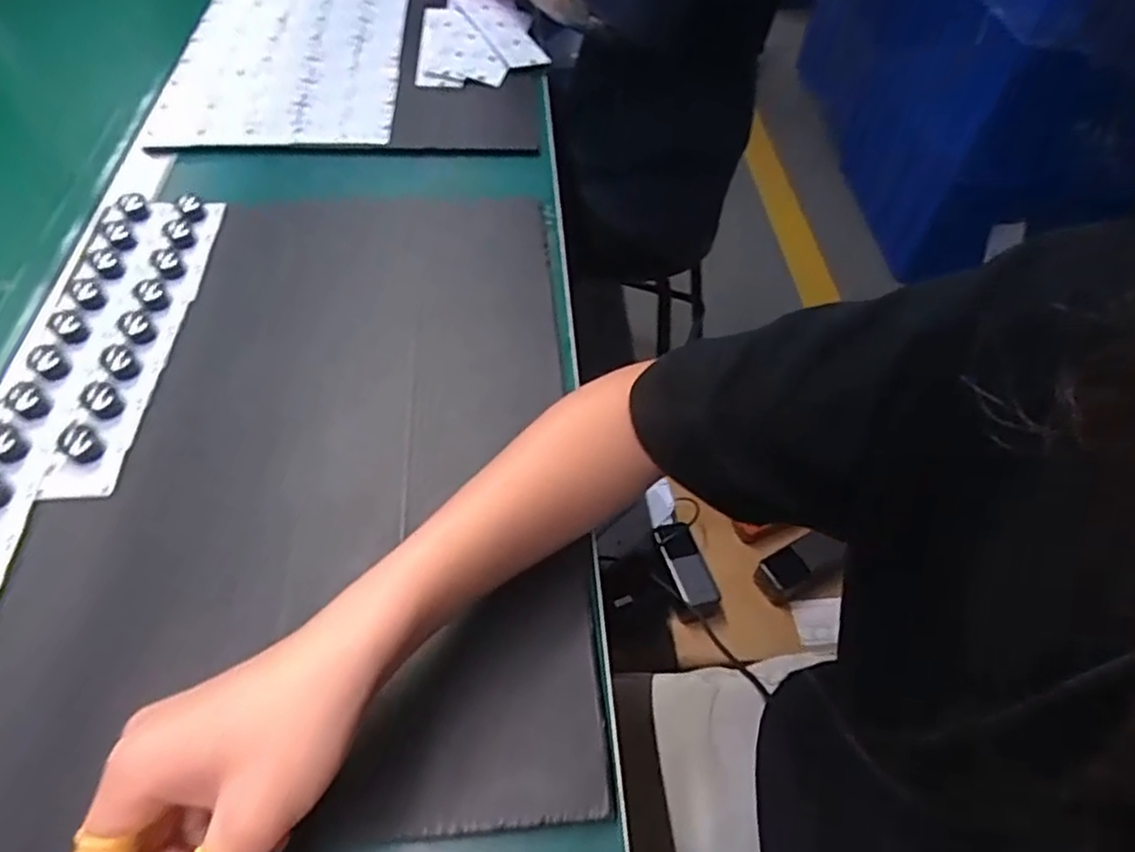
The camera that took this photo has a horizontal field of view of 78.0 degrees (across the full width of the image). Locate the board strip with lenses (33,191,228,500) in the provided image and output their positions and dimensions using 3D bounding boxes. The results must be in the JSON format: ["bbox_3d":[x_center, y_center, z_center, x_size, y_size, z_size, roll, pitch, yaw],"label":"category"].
[{"bbox_3d":[-0.302,-0.077,0.499,0.040,0.014,0.281,0,53,-5],"label":"board strip with lenses"}]

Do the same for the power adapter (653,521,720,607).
[{"bbox_3d":[0.166,0.194,0.983,0.046,0.027,0.118,-20,75,-20],"label":"power adapter"}]

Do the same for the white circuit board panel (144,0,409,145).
[{"bbox_3d":[-0.304,-0.459,0.804,0.228,0.011,0.475,-1,53,-6],"label":"white circuit board panel"}]

